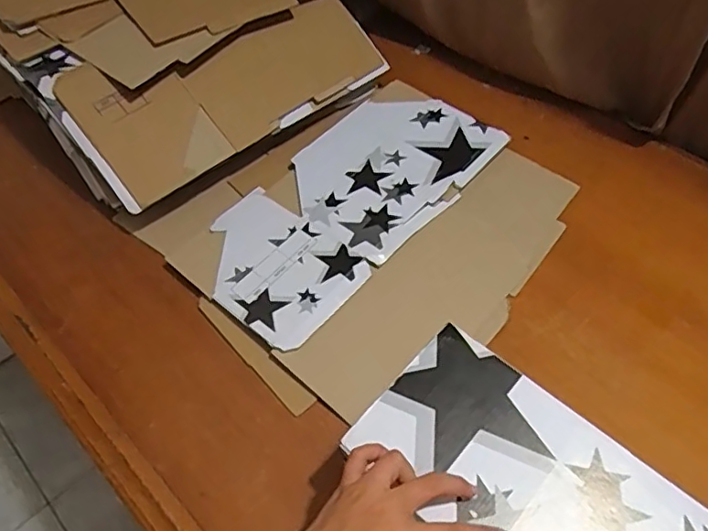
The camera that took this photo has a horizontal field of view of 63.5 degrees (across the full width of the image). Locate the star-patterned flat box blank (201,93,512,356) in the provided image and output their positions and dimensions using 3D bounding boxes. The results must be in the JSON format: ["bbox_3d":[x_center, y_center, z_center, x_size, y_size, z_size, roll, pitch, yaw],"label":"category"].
[{"bbox_3d":[-0.004,-0.089,0.710,0.201,0.011,0.413,35,62,24],"label":"star-patterned flat box blank"}]

